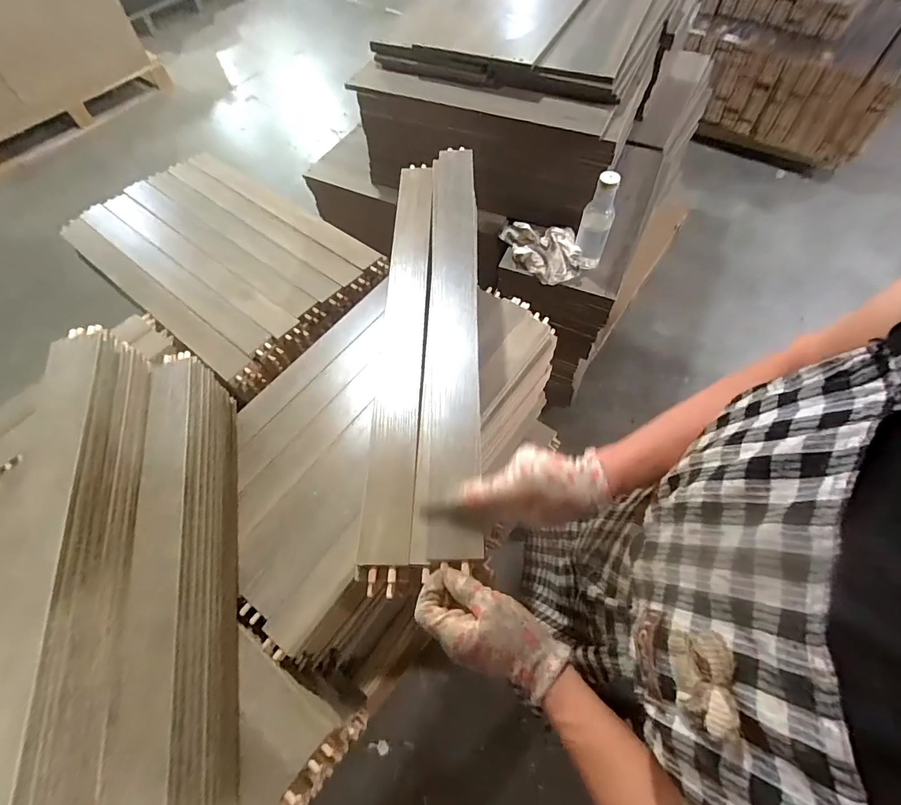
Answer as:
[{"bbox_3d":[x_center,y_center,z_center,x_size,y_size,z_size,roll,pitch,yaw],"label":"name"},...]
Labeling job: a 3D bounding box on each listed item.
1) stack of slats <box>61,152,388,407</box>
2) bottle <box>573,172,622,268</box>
[{"bbox_3d":[-0.486,-0.320,0.962,0.626,0.073,0.392,35,67,20],"label":"stack of slats"},{"bbox_3d":[0.315,-0.389,0.964,0.066,0.202,0.072,17,62,12],"label":"bottle"}]

